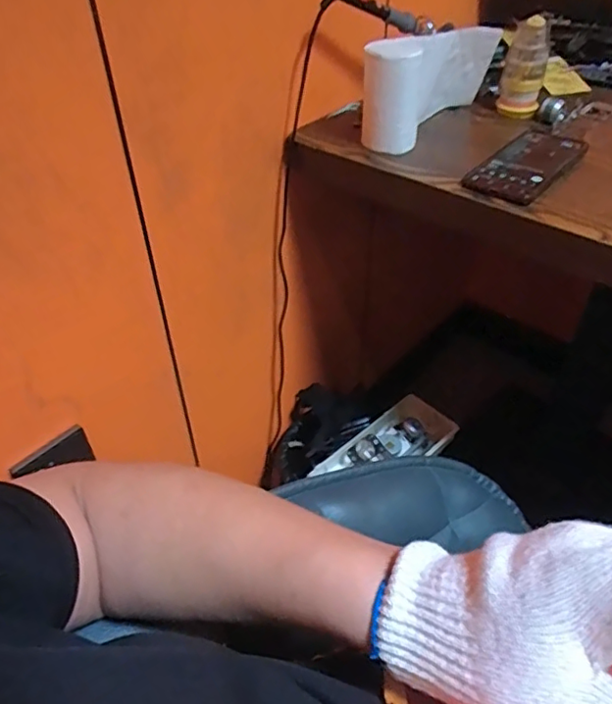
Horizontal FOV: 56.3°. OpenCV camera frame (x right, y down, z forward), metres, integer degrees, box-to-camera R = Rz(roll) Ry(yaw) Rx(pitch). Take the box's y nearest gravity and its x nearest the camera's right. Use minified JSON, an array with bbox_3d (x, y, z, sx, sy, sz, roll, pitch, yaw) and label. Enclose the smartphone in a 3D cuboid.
[{"bbox_3d":[0.232,-0.199,0.600,0.074,0.014,0.150,31,51,31],"label":"smartphone"}]

